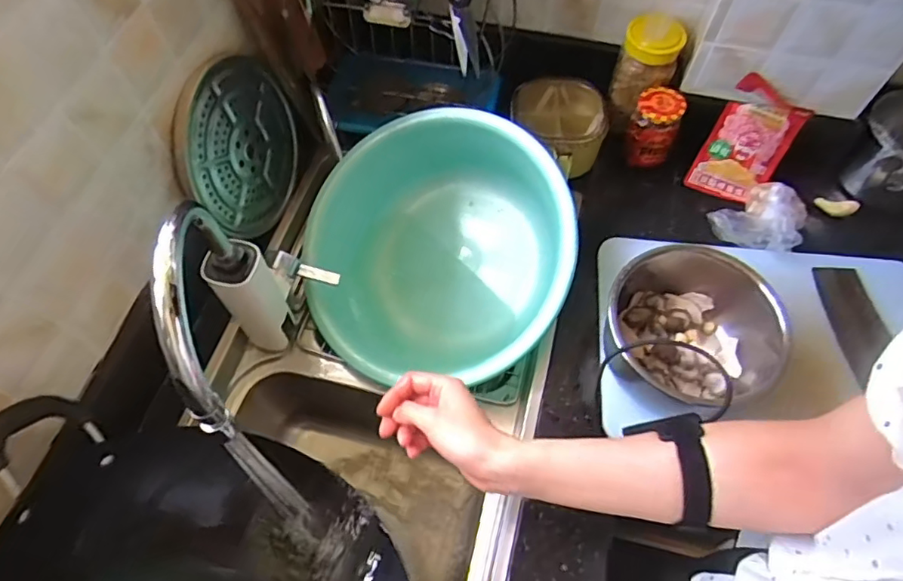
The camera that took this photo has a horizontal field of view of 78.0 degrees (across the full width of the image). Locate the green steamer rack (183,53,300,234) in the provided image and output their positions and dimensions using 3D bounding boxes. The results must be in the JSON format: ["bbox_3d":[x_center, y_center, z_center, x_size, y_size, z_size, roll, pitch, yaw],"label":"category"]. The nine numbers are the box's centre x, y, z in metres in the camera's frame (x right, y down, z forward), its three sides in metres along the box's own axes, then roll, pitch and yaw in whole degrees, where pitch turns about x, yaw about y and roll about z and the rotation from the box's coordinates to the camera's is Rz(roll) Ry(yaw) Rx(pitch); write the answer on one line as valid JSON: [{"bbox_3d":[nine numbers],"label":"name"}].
[{"bbox_3d":[-0.271,-0.195,0.746,0.013,0.211,0.215,8,62,16],"label":"green steamer rack"}]

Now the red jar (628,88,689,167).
[{"bbox_3d":[0.301,-0.238,0.846,0.064,0.120,0.064,0,62,0],"label":"red jar"}]

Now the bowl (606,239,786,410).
[{"bbox_3d":[0.275,0.051,0.663,0.182,0.107,0.191,20,64,11],"label":"bowl"}]

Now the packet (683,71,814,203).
[{"bbox_3d":[0.437,-0.216,0.822,0.110,0.165,0.017,24,27,4],"label":"packet"}]

